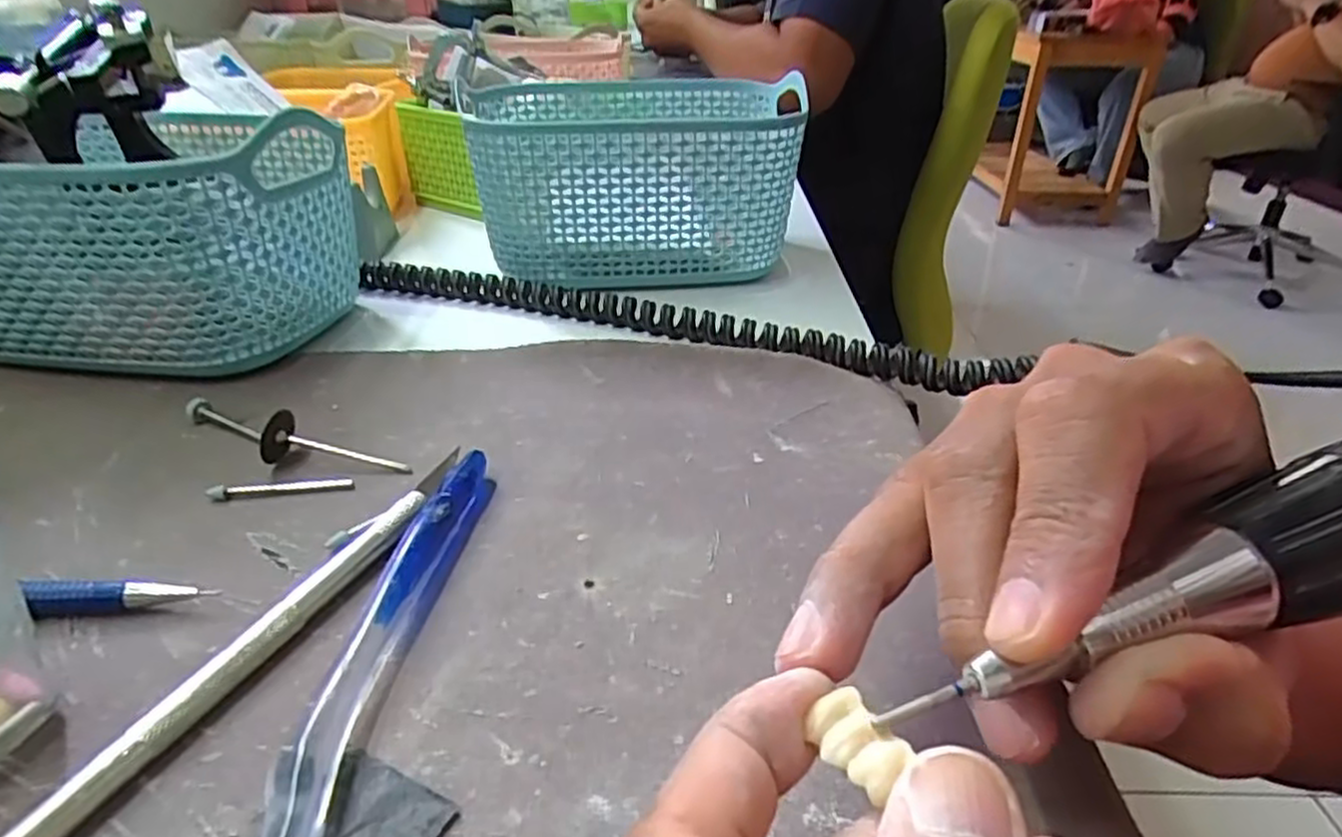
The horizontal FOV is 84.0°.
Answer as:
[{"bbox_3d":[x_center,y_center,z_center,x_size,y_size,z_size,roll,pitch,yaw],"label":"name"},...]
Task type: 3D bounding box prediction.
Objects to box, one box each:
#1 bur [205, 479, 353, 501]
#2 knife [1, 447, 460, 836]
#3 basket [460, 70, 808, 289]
[{"bbox_3d":[-0.121,0.022,0.231,0.043,0.004,0.005,-4,31,-6],"label":"bur"},{"bbox_3d":[-0.092,0.049,0.181,0.007,0.010,0.128,12,33,19],"label":"knife"},{"bbox_3d":[-0.019,-0.128,0.401,0.158,0.081,0.123,-5,32,-8],"label":"basket"}]

